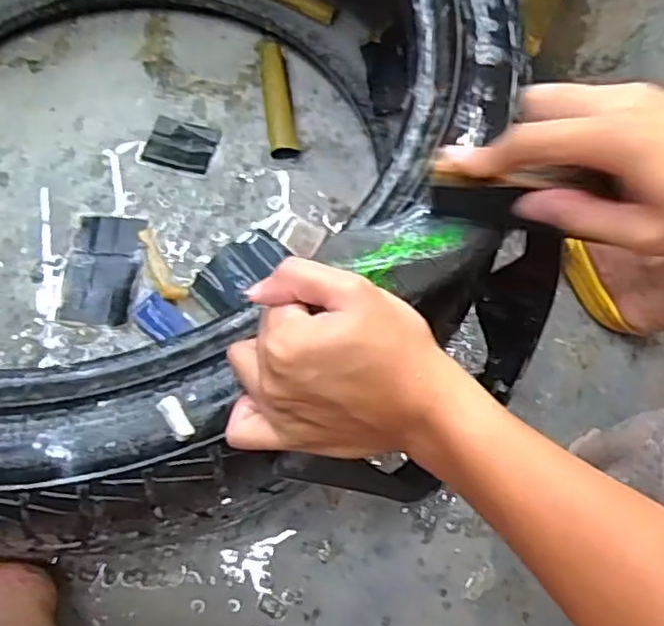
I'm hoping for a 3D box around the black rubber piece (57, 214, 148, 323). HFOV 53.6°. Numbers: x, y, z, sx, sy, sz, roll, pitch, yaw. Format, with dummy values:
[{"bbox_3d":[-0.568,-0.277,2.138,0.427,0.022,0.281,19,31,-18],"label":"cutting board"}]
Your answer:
[{"bbox_3d":[-0.228,-0.046,0.651,0.069,0.005,0.118,5,68,0],"label":"black rubber piece"}]

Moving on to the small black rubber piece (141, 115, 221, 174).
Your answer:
[{"bbox_3d":[-0.162,-0.182,0.708,0.071,0.005,0.062,12,68,3],"label":"small black rubber piece"}]

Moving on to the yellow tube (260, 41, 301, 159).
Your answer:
[{"bbox_3d":[-0.060,-0.238,0.726,0.031,0.023,0.152,-8,68,-5],"label":"yellow tube"}]

